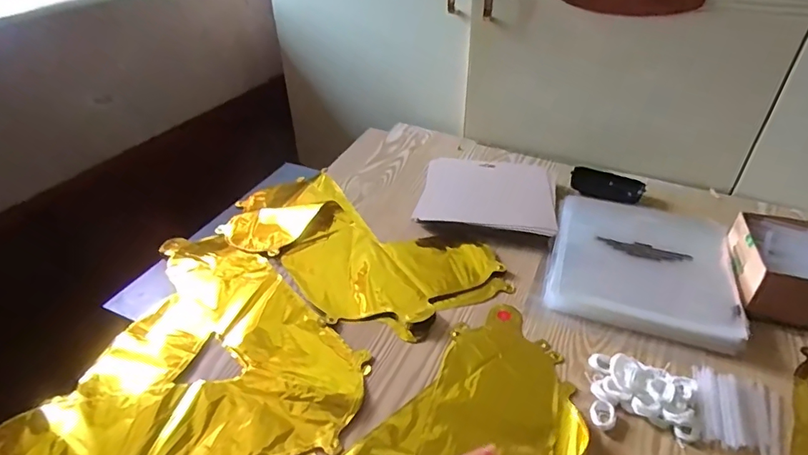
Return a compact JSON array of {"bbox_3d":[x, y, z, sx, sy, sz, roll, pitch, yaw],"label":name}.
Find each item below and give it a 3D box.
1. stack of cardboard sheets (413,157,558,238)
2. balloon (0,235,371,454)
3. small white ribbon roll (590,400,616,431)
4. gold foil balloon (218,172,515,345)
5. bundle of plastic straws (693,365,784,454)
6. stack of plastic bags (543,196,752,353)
[{"bbox_3d":[0.120,-0.052,0.746,0.191,0.029,0.153,6,38,9],"label":"stack of cardboard sheets"},{"bbox_3d":[-0.208,0.147,0.523,0.329,0.018,0.358,7,39,12],"label":"balloon"},{"bbox_3d":[0.192,0.180,0.465,0.023,0.008,0.029,5,38,8],"label":"small white ribbon roll"},{"bbox_3d":[-0.086,0.016,0.675,0.424,0.021,0.206,25,45,30],"label":"gold foil balloon"},{"bbox_3d":[0.326,0.177,0.468,0.077,0.013,0.089,15,41,20],"label":"bundle of plastic straws"},{"bbox_3d":[0.307,0.040,0.631,0.211,0.024,0.232,13,40,18],"label":"stack of plastic bags"}]

